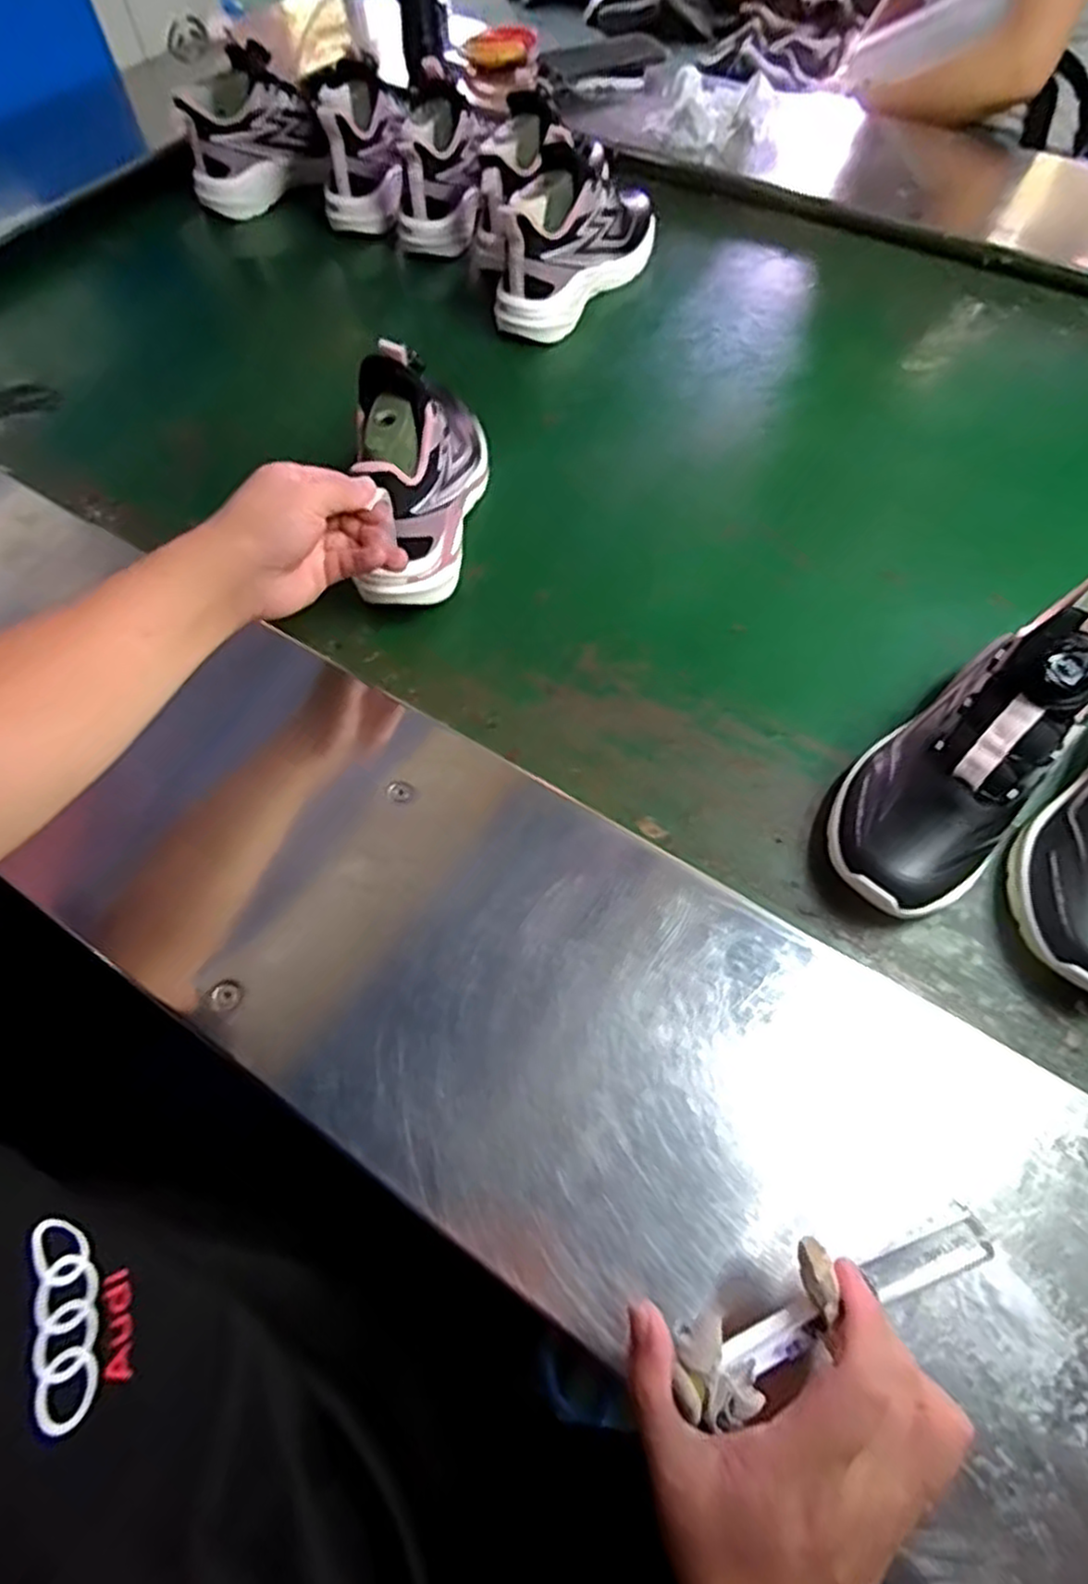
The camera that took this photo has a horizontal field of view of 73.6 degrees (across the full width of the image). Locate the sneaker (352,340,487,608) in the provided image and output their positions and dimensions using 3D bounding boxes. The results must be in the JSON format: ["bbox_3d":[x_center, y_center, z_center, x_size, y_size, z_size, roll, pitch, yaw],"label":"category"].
[{"bbox_3d":[-0.091,-0.260,0.546,0.068,0.137,0.205,7,55,3],"label":"sneaker"}]

